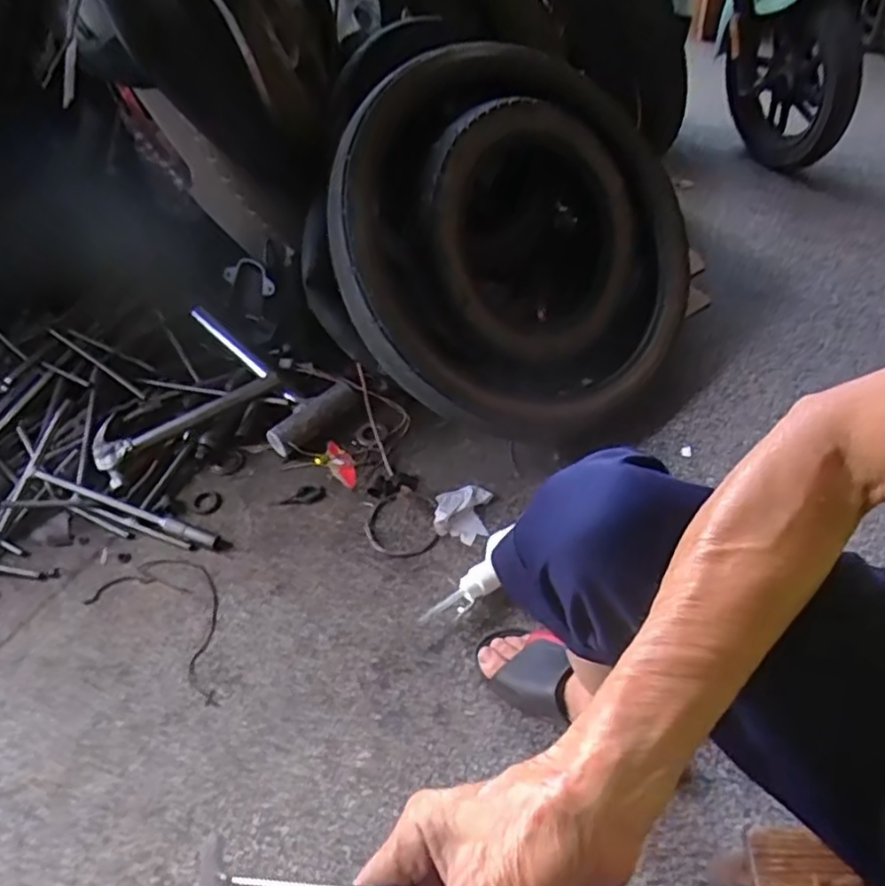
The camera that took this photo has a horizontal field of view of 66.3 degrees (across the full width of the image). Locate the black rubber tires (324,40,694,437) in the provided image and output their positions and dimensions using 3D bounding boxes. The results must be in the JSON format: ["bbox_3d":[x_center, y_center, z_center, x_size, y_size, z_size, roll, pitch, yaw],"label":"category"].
[{"bbox_3d":[0.073,-0.260,1.001,0.194,0.519,0.493,-13,42,58],"label":"black rubber tires"}]

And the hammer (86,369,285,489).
[{"bbox_3d":[-0.398,-0.052,1.036,0.279,0.027,0.125,-33,53,-23],"label":"hammer"}]

